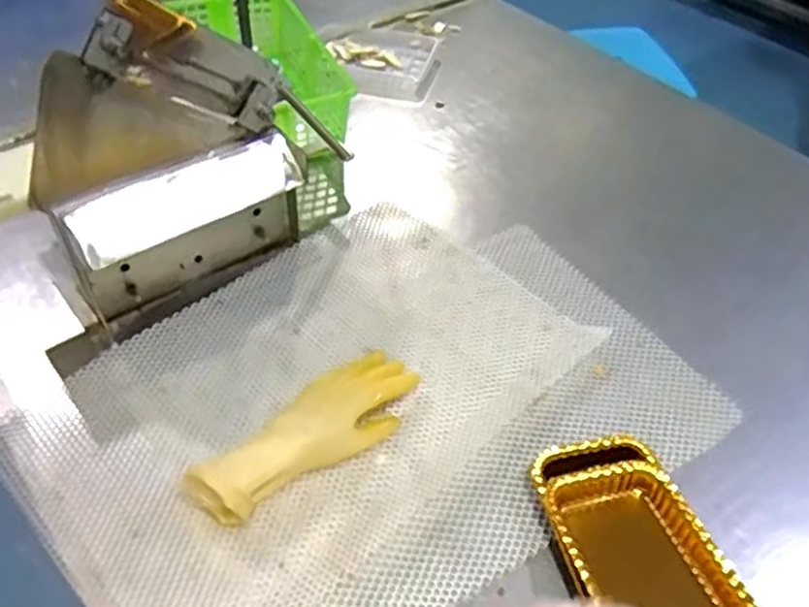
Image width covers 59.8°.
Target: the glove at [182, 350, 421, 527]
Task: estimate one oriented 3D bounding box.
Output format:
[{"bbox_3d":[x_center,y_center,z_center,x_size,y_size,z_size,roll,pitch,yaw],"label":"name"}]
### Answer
[{"bbox_3d":[-0.084,0.114,0.647,0.234,0.051,0.080,-32,56,-28],"label":"glove"}]

